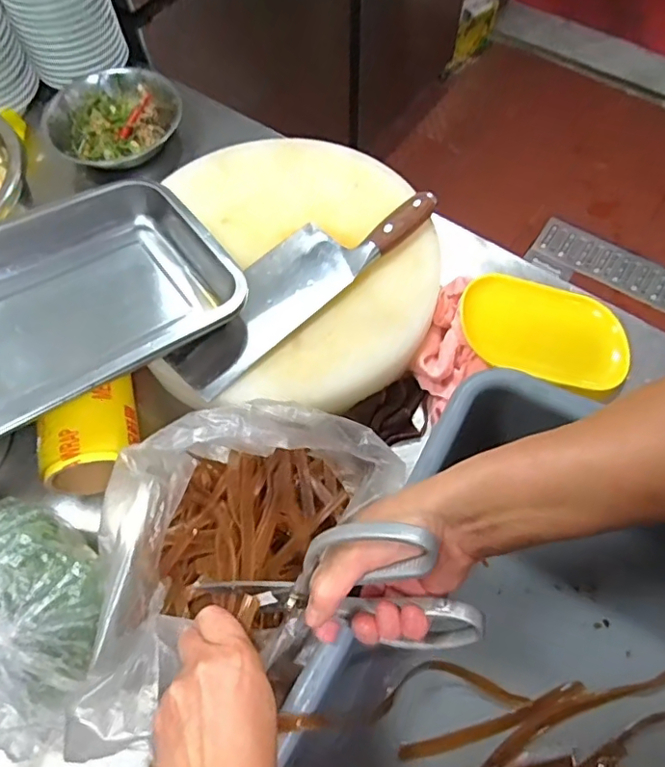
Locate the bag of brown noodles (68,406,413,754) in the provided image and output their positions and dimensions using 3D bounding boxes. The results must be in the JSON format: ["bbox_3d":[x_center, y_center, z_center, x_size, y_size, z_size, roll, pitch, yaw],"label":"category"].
[{"bbox_3d":[-0.092,0.135,0.455,0.189,0.138,0.262,24,67,13],"label":"bag of brown noodles"}]

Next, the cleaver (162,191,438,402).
[{"bbox_3d":[-0.034,-0.122,0.622,0.335,0.033,0.091,-41,69,-16],"label":"cleaver"}]

